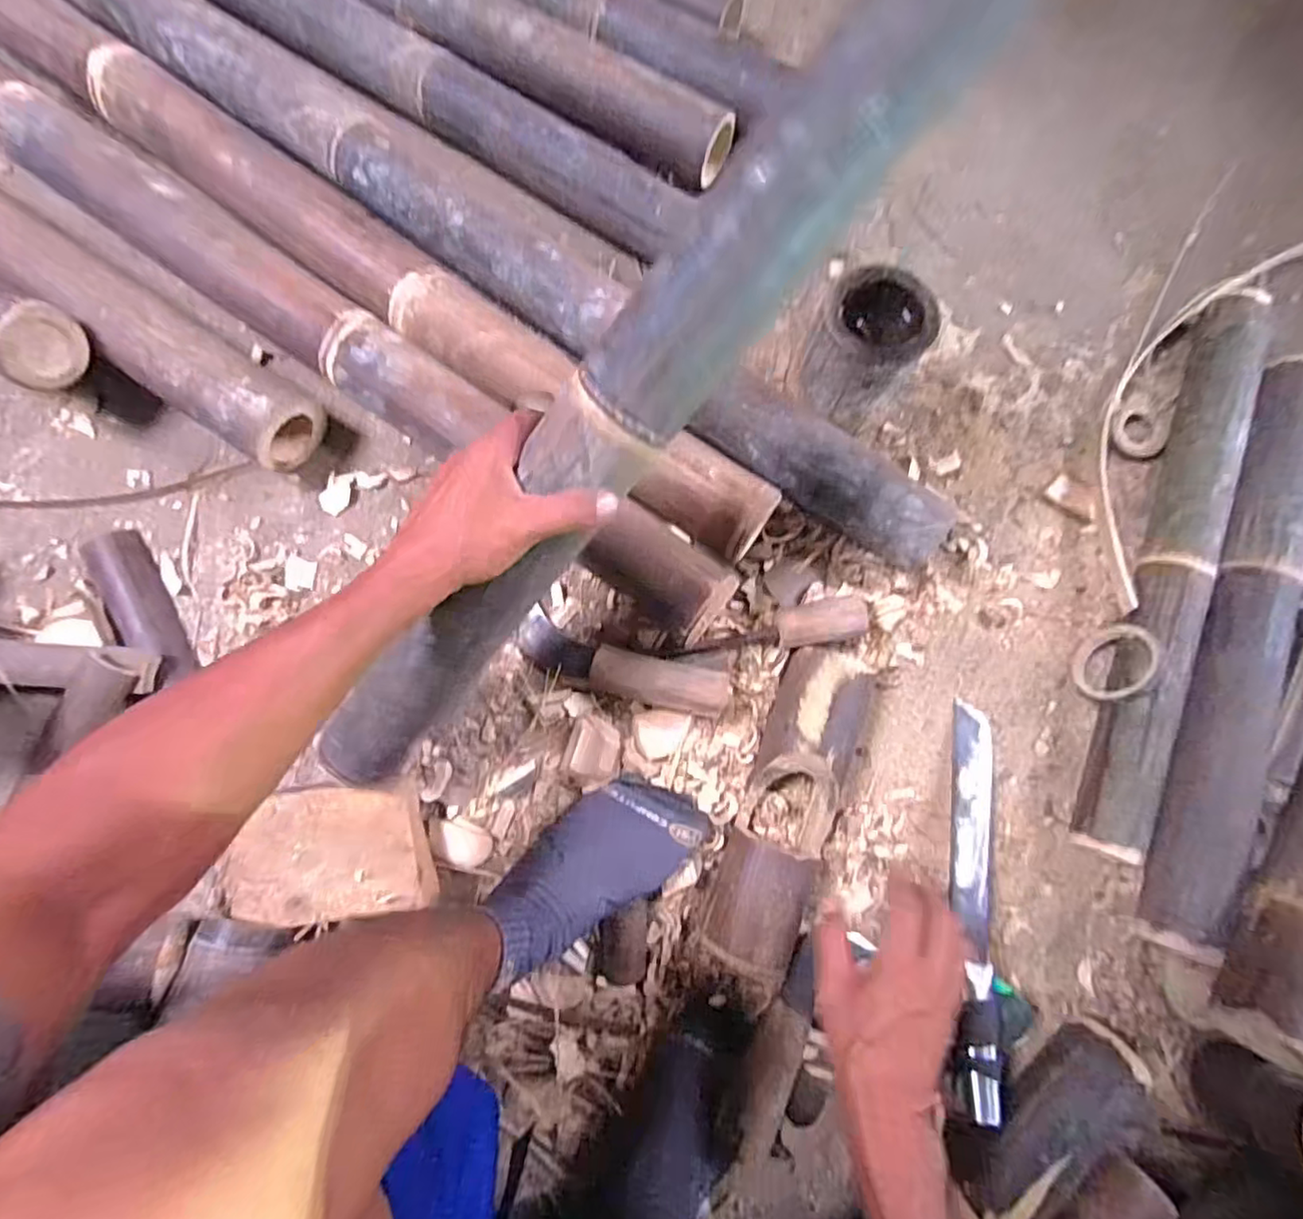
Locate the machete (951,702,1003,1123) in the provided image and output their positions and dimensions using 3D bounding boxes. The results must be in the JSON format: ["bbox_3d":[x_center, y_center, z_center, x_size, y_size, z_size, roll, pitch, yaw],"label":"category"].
[{"bbox_3d":[0.284,0.243,0.546,0.036,0.022,0.325,10,65,1],"label":"machete"}]

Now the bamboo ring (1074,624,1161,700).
[{"bbox_3d":[0.427,0.050,0.579,0.017,0.065,0.071,17,94,-15],"label":"bamboo ring"}]

